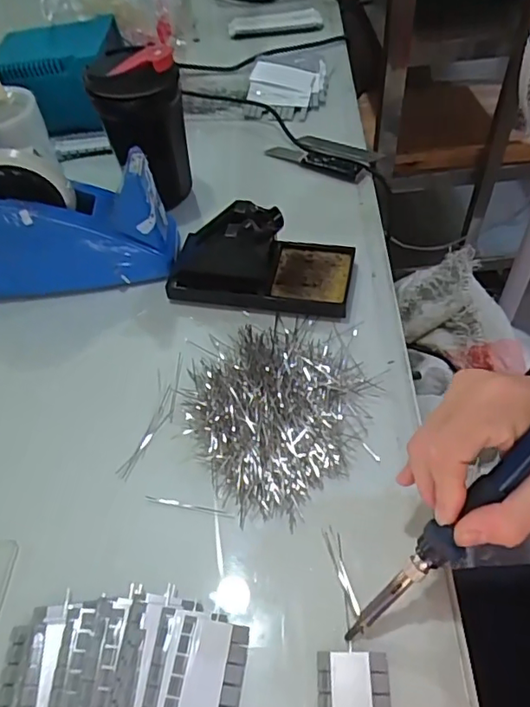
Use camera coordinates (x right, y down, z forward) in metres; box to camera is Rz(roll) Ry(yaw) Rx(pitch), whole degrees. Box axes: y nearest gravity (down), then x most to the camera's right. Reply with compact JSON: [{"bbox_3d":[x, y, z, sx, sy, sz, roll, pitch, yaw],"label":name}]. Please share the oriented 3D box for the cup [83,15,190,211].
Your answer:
[{"bbox_3d":[-0.117,-0.221,0.546,0.079,0.157,0.072,-11,51,-5],"label":"cup"}]

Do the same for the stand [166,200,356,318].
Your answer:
[{"bbox_3d":[-0.007,-0.087,0.481,0.160,0.070,0.071,6,52,8],"label":"stand"}]

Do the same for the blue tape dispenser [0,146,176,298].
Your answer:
[{"bbox_3d":[-0.191,-0.115,0.499,0.208,0.117,0.064,-7,51,-2],"label":"blue tape dispenser"}]

